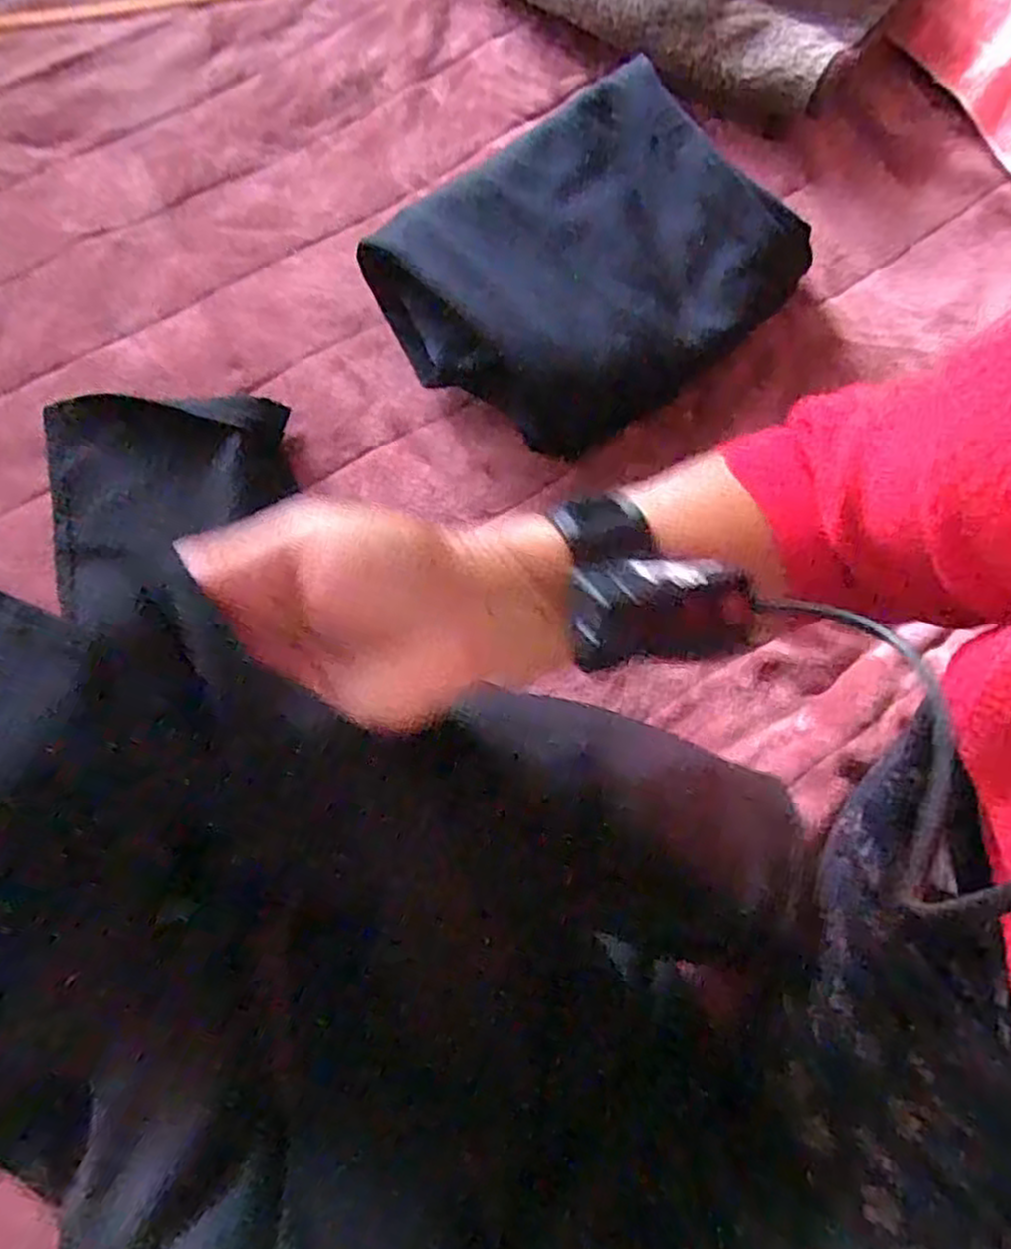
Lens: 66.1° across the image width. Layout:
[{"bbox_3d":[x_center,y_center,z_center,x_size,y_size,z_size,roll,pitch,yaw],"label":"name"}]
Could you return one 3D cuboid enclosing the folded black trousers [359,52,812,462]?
[{"bbox_3d":[0.068,-0.276,0.610,0.307,0.085,0.219,-33,75,-9],"label":"folded black trousers"}]

